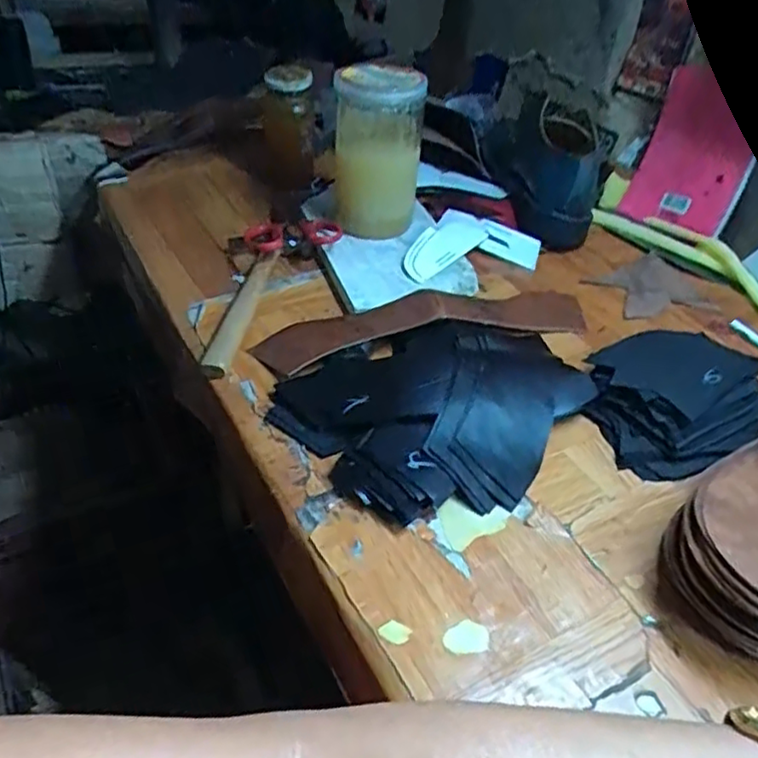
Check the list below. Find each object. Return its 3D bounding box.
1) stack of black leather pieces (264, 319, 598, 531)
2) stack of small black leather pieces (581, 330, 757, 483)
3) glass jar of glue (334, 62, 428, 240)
[{"bbox_3d":[0.051,0.010,0.552,0.200,0.035,0.239,31,46,28],"label":"stack of black leather pieces"},{"bbox_3d":[0.252,0.012,0.566,0.160,0.039,0.131,-13,43,-21],"label":"stack of small black leather pieces"},{"bbox_3d":[-0.001,-0.245,0.724,0.092,0.166,0.086,3,39,-3],"label":"glass jar of glue"}]

